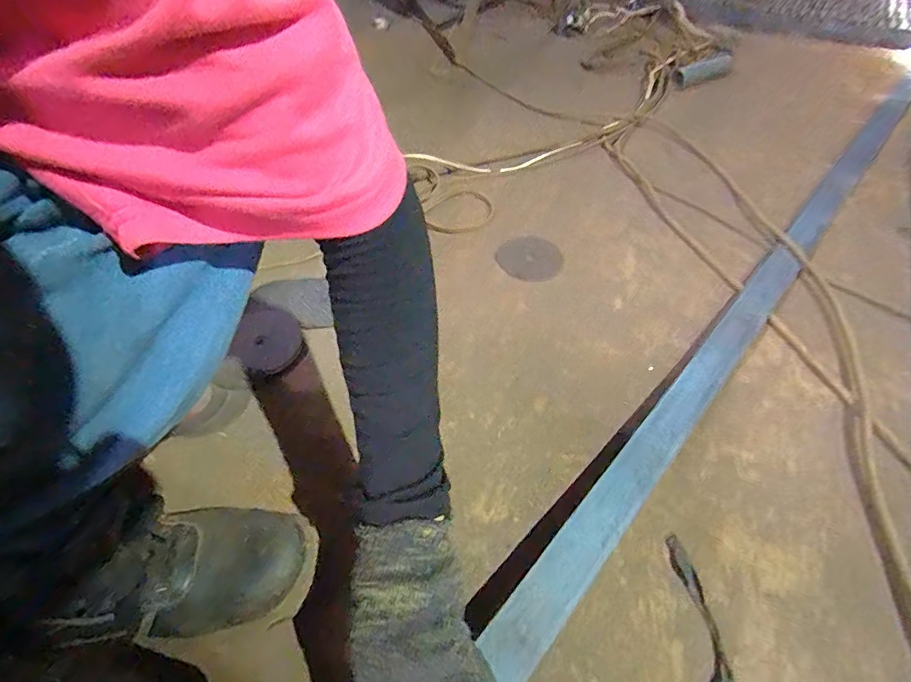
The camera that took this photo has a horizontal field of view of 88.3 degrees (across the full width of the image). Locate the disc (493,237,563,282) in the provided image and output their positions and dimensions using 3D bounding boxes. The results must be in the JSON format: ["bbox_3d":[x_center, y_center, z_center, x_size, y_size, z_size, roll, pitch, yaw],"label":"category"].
[{"bbox_3d":[0.124,-0.139,0.778,0.106,0.009,0.111,1,46,-1],"label":"disc"}]

